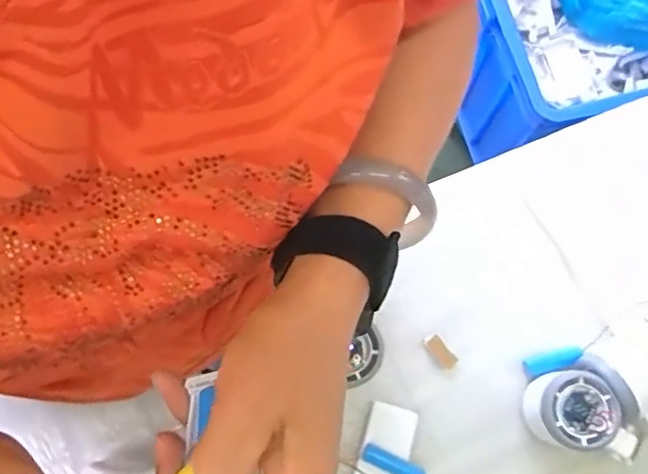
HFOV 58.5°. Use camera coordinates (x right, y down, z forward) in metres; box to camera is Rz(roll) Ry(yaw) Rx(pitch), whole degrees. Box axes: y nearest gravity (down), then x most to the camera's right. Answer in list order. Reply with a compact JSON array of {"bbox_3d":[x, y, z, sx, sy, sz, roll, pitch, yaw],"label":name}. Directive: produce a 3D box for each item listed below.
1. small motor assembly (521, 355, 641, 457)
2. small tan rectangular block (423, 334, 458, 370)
[{"bbox_3d":[0.203,0.141,0.459,0.069,0.048,0.077,-15,76,-7],"label":"small motor assembly"},{"bbox_3d":[0.100,0.098,0.498,0.014,0.011,0.031,-34,79,-11],"label":"small tan rectangular block"}]

